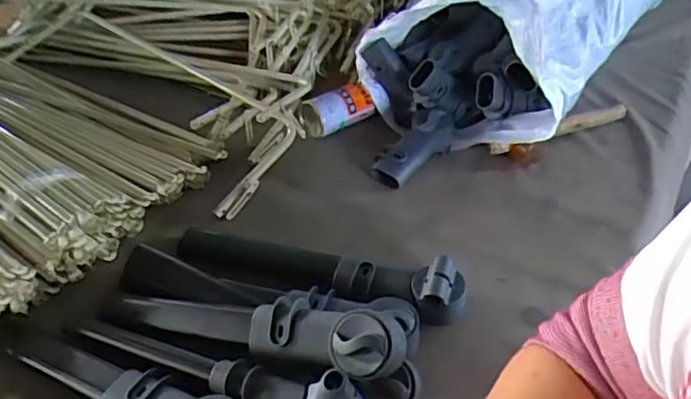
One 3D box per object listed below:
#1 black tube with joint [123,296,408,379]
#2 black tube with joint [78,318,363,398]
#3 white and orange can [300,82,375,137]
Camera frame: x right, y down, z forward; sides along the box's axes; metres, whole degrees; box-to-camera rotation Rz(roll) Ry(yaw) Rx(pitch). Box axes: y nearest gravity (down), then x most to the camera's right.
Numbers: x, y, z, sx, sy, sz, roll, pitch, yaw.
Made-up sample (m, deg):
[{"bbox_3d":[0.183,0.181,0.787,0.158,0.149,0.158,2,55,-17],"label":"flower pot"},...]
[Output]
[{"bbox_3d":[-0.106,0.136,0.653,0.360,0.067,0.069,1,38,30],"label":"black tube with joint"},{"bbox_3d":[-0.148,0.179,0.628,0.381,0.049,0.058,8,40,30],"label":"black tube with joint"},{"bbox_3d":[-0.016,-0.157,1.006,0.136,0.052,0.061,-20,45,-21],"label":"white and orange can"}]

